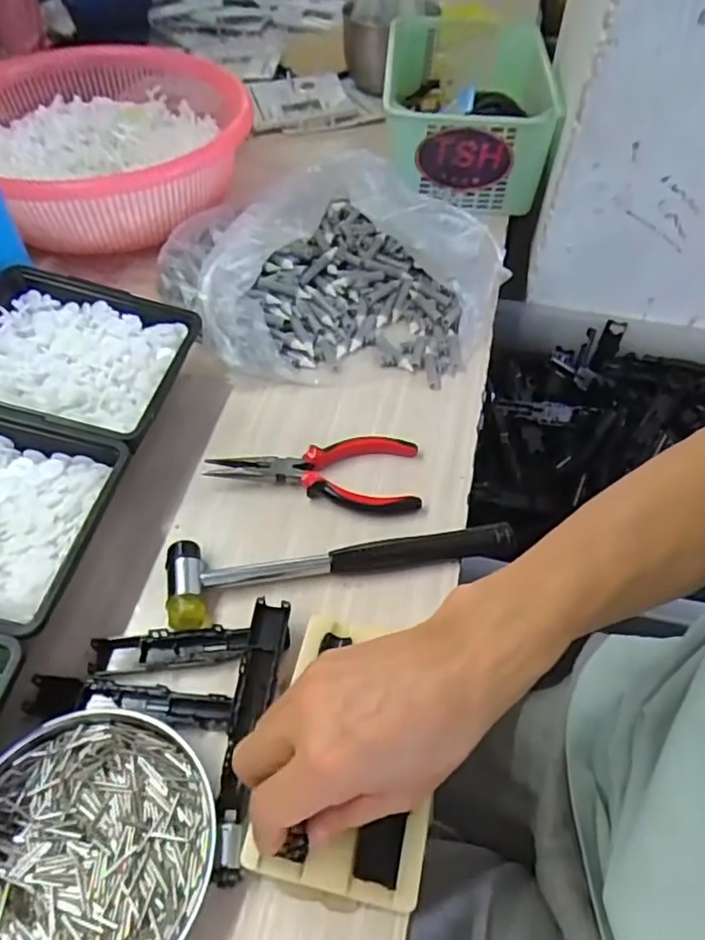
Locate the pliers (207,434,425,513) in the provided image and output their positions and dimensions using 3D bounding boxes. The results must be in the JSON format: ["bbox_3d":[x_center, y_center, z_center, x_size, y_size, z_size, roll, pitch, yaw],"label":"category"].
[{"bbox_3d":[-0.028,0.000,0.478,0.155,0.014,0.065,2,52,0],"label":"pliers"}]

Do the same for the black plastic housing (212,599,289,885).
[{"bbox_3d":[-0.060,0.146,0.357,0.024,0.014,0.147,6,52,4],"label":"black plastic housing"}]

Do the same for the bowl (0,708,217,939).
[{"bbox_3d":[-0.139,0.196,0.321,0.133,0.021,0.129,1,52,-1],"label":"bowl"}]

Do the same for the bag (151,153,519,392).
[{"bbox_3d":[-0.022,-0.191,0.555,0.295,0.114,0.226,14,53,10],"label":"bag"}]

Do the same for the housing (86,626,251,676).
[{"bbox_3d":[-0.115,0.112,0.394,0.099,0.011,0.023,-5,52,-5],"label":"housing"}]

